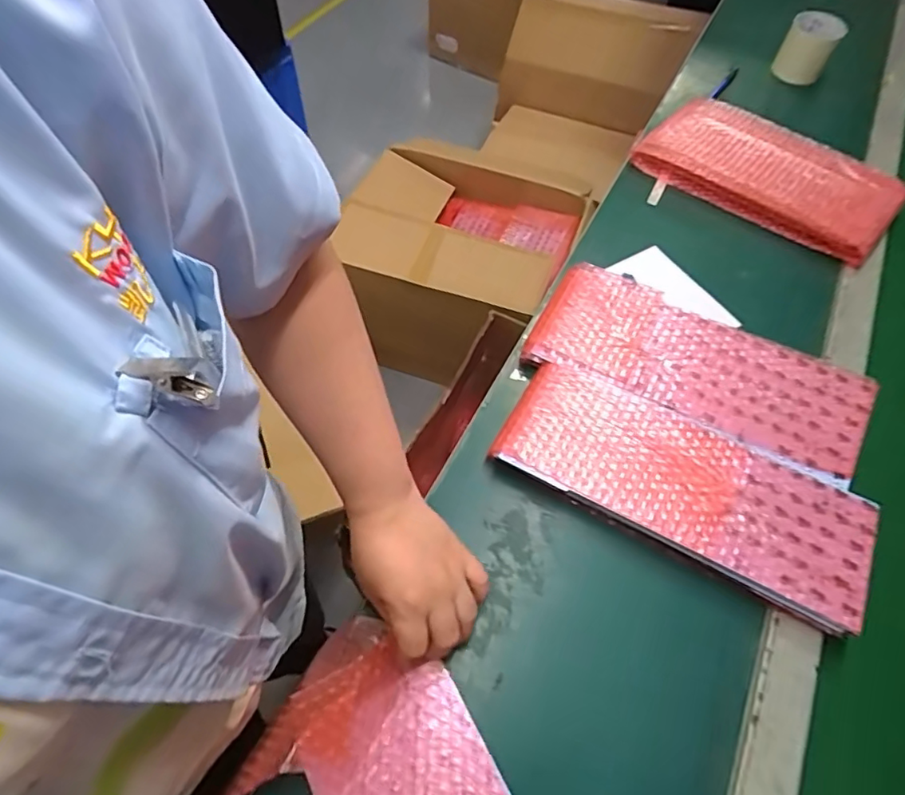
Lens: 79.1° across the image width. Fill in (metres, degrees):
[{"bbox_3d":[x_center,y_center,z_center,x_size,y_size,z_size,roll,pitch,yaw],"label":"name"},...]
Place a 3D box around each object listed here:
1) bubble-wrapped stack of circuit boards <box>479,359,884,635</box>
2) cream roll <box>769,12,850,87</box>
[{"bbox_3d":[0.203,0.073,0.496,0.315,0.028,0.122,26,61,15],"label":"bubble-wrapped stack of circuit boards"},{"bbox_3d":[0.578,-0.573,0.897,0.079,0.080,0.073,24,60,13],"label":"cream roll"}]

